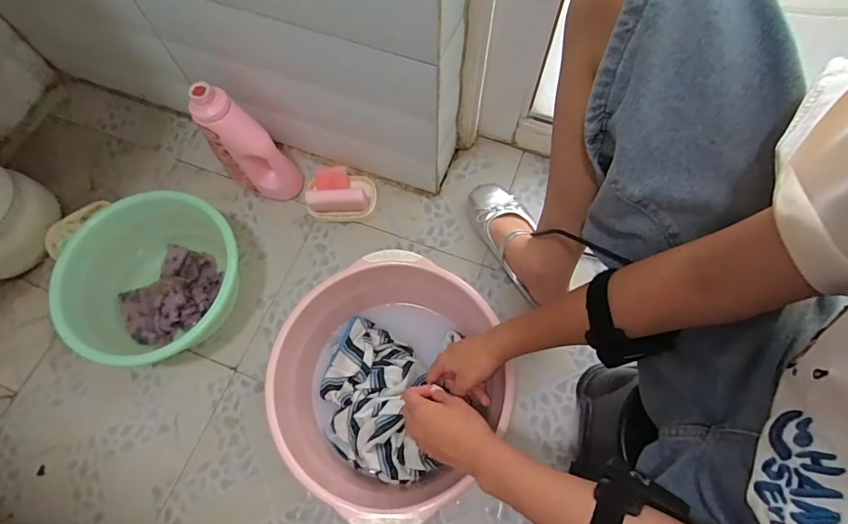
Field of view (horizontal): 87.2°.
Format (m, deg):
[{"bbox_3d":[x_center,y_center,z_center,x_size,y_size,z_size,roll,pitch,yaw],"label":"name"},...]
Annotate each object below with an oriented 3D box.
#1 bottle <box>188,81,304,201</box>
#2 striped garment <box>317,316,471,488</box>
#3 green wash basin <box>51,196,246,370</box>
[{"bbox_3d":[-0.282,-0.178,0.719,0.114,0.218,0.062,21,69,10],"label":"bottle"},{"bbox_3d":[-0.064,0.182,0.619,0.172,0.076,0.197,16,69,9],"label":"striped garment"},{"bbox_3d":[-0.390,0.034,0.679,0.238,0.127,0.219,-1,67,2],"label":"green wash basin"}]

